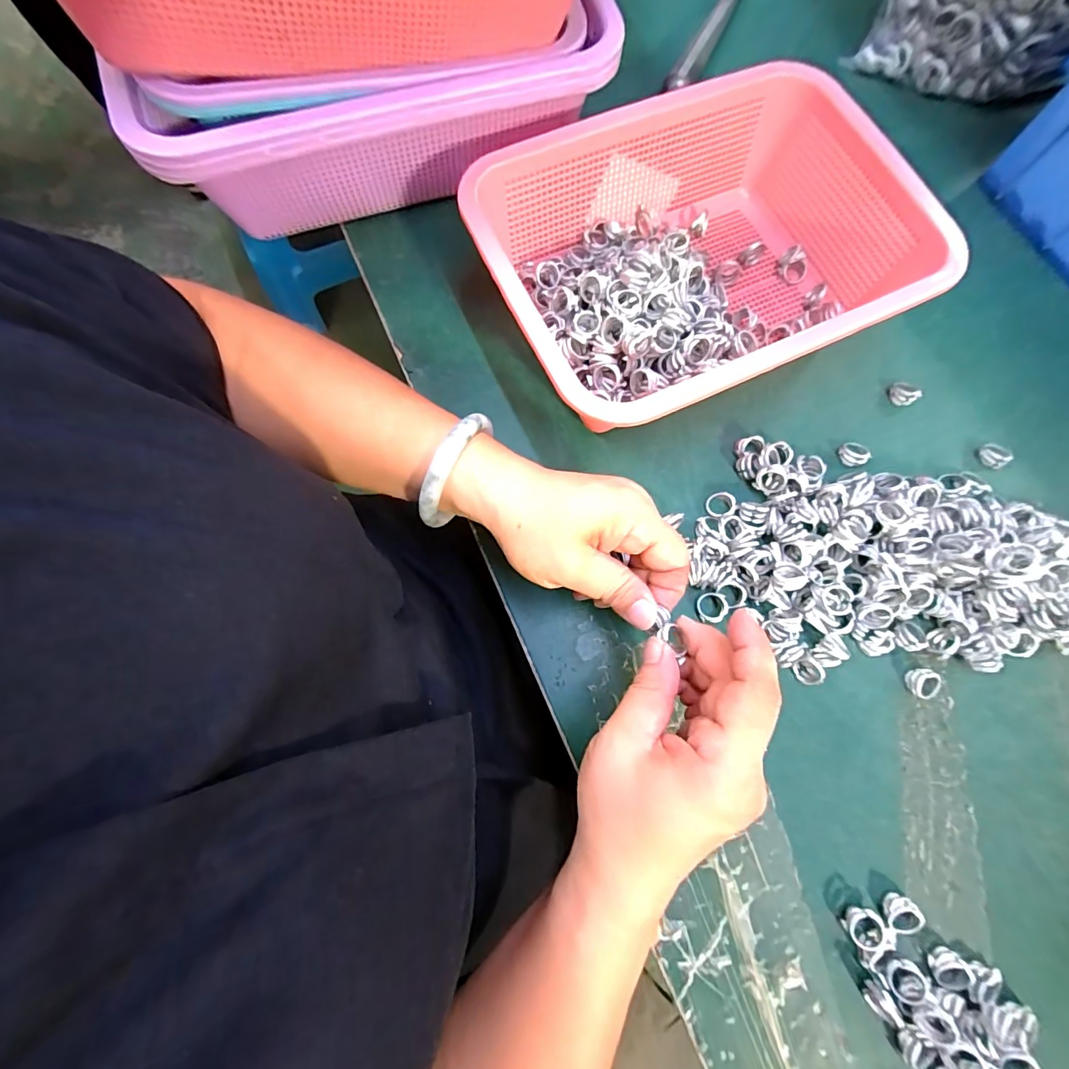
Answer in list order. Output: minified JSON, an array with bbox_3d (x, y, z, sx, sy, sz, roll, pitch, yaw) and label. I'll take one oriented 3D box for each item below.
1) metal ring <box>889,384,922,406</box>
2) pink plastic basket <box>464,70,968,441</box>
[{"bbox_3d":[0.260,-0.099,0.332,0.014,0.011,0.017,-33,78,-10],"label":"metal ring"},{"bbox_3d":[0.103,-0.174,0.311,0.258,0.078,0.192,-23,76,-8],"label":"pink plastic basket"}]

